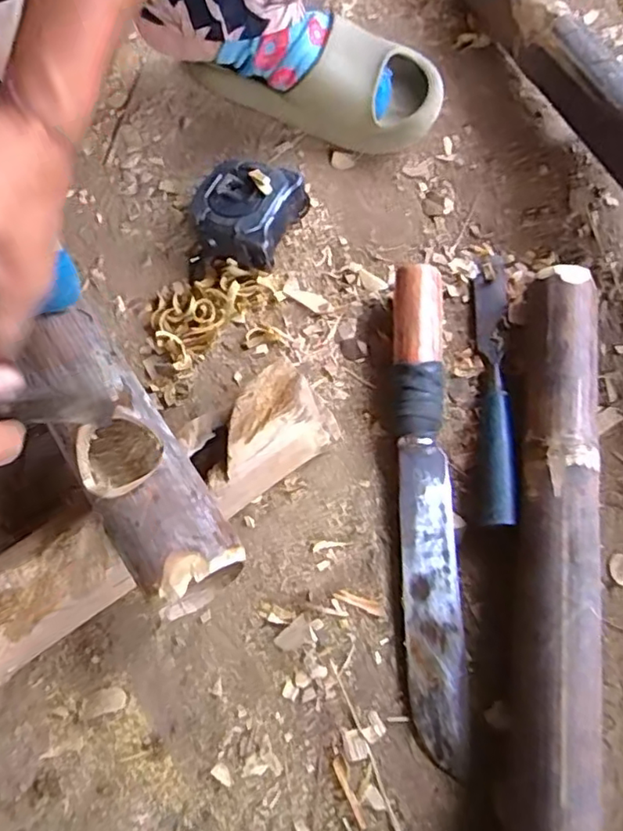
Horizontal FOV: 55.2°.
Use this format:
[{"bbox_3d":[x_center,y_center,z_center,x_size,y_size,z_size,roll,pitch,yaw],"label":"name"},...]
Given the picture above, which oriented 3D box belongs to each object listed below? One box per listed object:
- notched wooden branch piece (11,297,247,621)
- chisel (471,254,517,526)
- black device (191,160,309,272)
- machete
[{"bbox_3d":[-0.116,0.025,0.382,0.059,0.065,0.201,-29,64,-9],"label":"notched wooden branch piece"},{"bbox_3d":[0.137,-0.028,0.447,0.023,0.027,0.221,5,71,3],"label":"chisel"},{"bbox_3d":[-0.055,-0.167,0.497,0.079,0.046,0.081,0,71,1],"label":"black device"},{"bbox_3d":[0.078,0.053,0.416,0.043,0.035,0.334,-1,70,1],"label":"machete"}]

